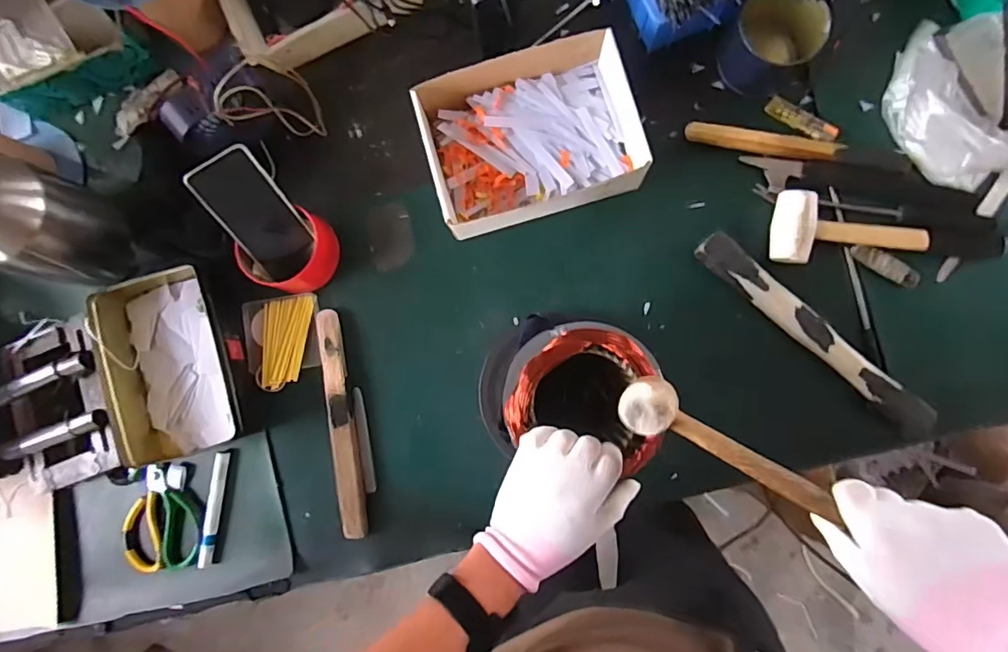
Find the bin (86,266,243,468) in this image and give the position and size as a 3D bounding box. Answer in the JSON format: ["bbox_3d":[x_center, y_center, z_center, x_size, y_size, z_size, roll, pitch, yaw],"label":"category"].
[{"bbox_3d":[-0.401,0.044,0.626,0.146,0.058,0.219,-16,87,3],"label":"bin"}]

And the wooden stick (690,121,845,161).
[{"bbox_3d":[0.312,-0.223,0.623,0.176,0.019,0.026,10,89,4],"label":"wooden stick"}]

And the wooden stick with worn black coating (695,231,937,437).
[{"bbox_3d":[0.359,0.008,0.601,0.321,0.038,0.035,42,91,4],"label":"wooden stick with worn black coating"}]

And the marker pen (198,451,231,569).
[{"bbox_3d":[-0.366,0.229,0.644,0.017,0.014,0.143,9,89,4],"label":"marker pen"}]

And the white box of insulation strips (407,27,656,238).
[{"bbox_3d":[0.032,-0.227,0.618,0.247,0.073,0.196,-15,89,4],"label":"white box of insulation strips"}]

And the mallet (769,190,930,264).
[{"bbox_3d":[0.403,-0.107,0.596,0.167,0.035,0.081,8,89,4],"label":"mallet"}]

